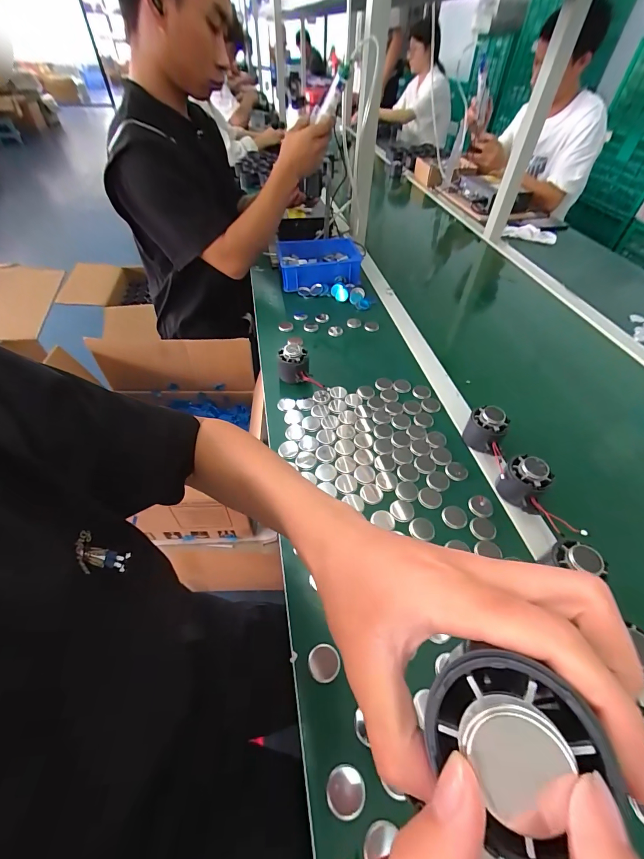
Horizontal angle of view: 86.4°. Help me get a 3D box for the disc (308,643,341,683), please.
[{"bbox_3d":[0.002,0.231,0.340,0.030,0.004,0.031,0,48,0],"label":"disc"}]

